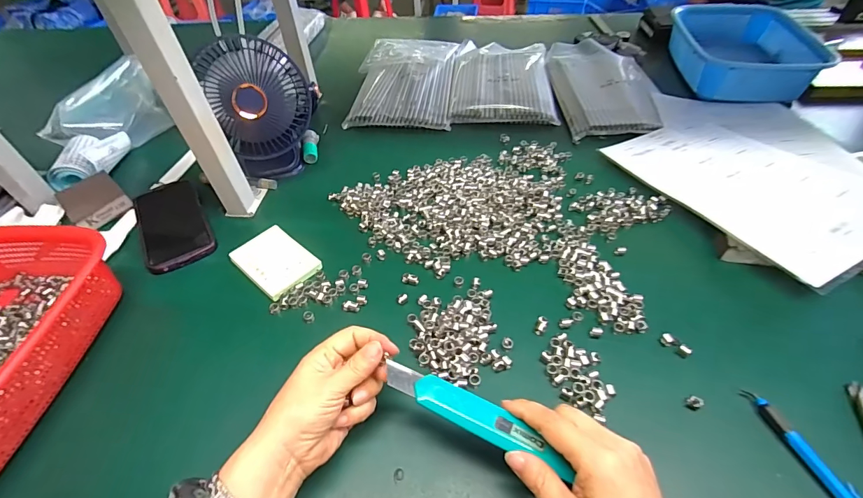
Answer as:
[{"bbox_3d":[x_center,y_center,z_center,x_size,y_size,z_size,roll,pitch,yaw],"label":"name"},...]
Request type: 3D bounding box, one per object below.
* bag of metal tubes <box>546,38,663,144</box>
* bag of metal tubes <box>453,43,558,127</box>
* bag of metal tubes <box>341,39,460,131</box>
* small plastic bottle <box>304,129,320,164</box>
[{"bbox_3d":[0.316,-0.311,0.734,0.174,0.029,0.346,1,47,5],"label":"bag of metal tubes"},{"bbox_3d":[0.138,-0.334,0.768,0.182,0.025,0.314,2,47,6],"label":"bag of metal tubes"},{"bbox_3d":[-0.052,-0.338,0.773,0.194,0.034,0.333,1,47,6],"label":"bag of metal tubes"},{"bbox_3d":[-0.191,-0.165,0.625,0.021,0.028,0.064,-9,47,-4],"label":"small plastic bottle"}]

